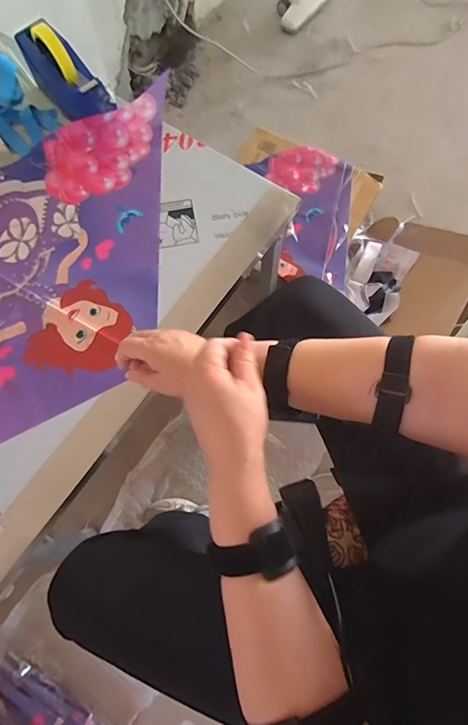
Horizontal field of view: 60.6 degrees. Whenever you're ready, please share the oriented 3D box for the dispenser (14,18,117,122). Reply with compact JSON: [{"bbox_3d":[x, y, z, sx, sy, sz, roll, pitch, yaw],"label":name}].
[{"bbox_3d":[-0.298,-0.506,0.708,0.065,0.118,0.198,-43,76,-11],"label":"dispenser"}]

